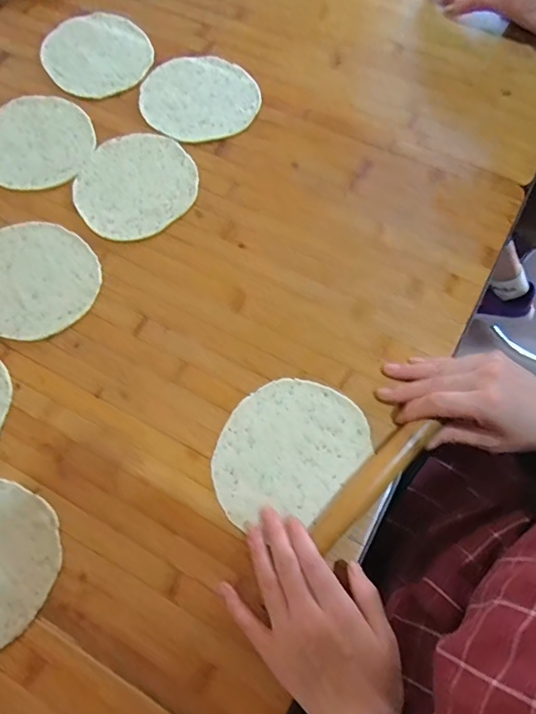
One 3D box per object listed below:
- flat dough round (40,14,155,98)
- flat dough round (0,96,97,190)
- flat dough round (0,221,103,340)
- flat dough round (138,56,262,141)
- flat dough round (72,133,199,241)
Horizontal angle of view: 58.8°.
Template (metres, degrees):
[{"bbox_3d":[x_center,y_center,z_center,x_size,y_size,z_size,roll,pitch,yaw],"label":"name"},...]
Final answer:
[{"bbox_3d":[-0.208,-0.370,0.579,0.123,0.004,0.134,-1,70,2],"label":"flat dough round"},{"bbox_3d":[-0.259,-0.242,0.534,0.131,0.005,0.121,-1,70,2],"label":"flat dough round"},{"bbox_3d":[-0.239,-0.079,0.477,0.135,0.004,0.122,35,75,14],"label":"flat dough round"},{"bbox_3d":[-0.079,-0.301,0.551,0.135,0.004,0.120,33,75,13],"label":"flat dough round"},{"bbox_3d":[-0.143,-0.187,0.510,0.128,0.004,0.126,-1,70,2],"label":"flat dough round"}]

